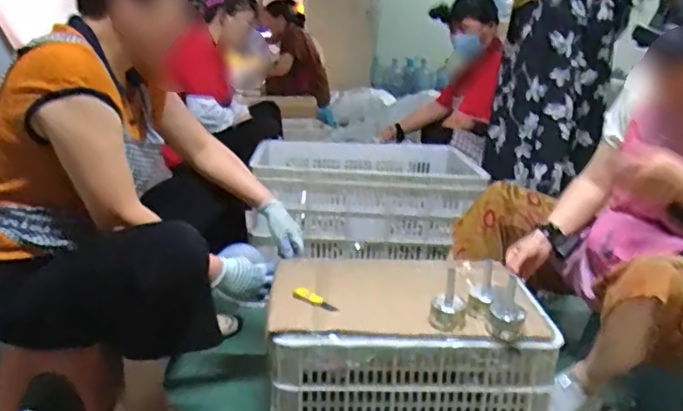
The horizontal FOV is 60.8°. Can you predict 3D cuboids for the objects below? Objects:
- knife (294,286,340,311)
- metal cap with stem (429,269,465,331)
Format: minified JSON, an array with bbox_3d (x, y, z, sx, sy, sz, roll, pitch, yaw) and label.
[{"bbox_3d":[-0.051,0.176,1.093,0.099,0.018,0.027,14,20,35],"label":"knife"},{"bbox_3d":[0.189,0.165,1.027,0.061,0.091,0.062,6,17,11],"label":"metal cap with stem"}]

